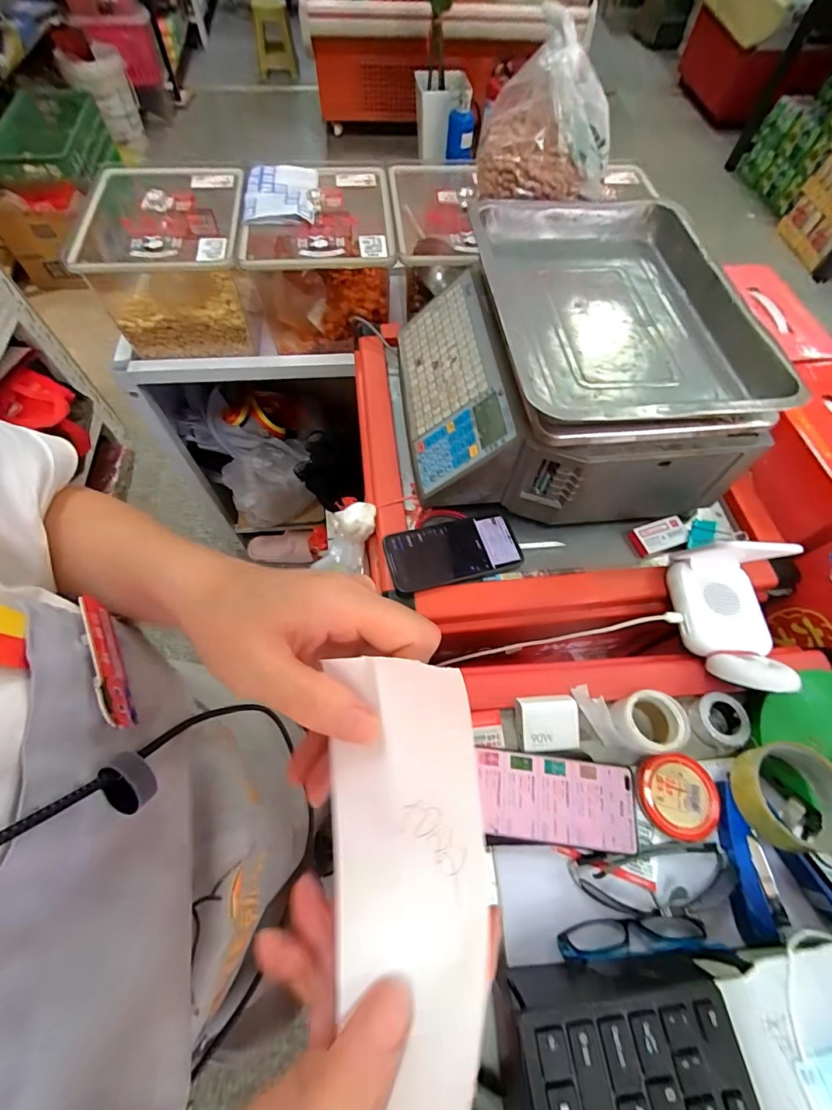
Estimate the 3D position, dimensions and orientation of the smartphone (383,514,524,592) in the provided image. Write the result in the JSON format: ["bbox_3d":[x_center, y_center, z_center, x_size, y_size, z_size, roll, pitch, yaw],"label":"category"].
[{"bbox_3d":[0.049,-0.005,0.536,0.166,0.016,0.077,-12,64,-9],"label":"smartphone"}]

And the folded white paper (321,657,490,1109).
[{"bbox_3d":[-0.003,0.107,0.151,0.053,0.036,0.136,-1,84,-3],"label":"folded white paper"}]

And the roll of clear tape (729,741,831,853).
[{"bbox_3d":[0.332,0.216,0.393,0.082,0.047,0.083,1,63,-2],"label":"roll of clear tape"}]

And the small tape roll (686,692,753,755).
[{"bbox_3d":[0.318,0.175,0.462,0.053,0.029,0.050,1,63,-2],"label":"small tape roll"}]

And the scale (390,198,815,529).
[{"bbox_3d":[0.176,-0.241,0.548,0.365,0.170,0.355,-4,63,-5],"label":"scale"}]

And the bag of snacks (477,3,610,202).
[{"bbox_3d":[0.194,-0.629,0.628,0.188,0.143,0.170,9,63,2],"label":"bag of snacks"}]

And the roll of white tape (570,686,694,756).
[{"bbox_3d":[0.206,0.168,0.441,0.095,0.066,0.059,9,63,2],"label":"roll of white tape"}]

